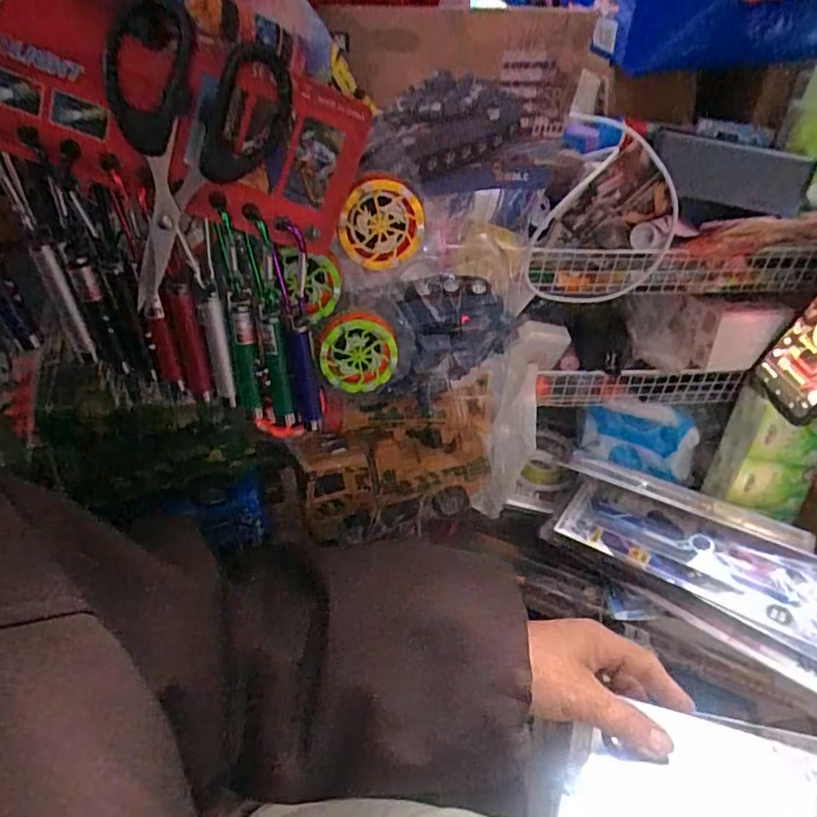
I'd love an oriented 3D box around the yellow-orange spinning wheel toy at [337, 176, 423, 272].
[{"bbox_3d":[-0.013,-0.089,0.285,0.039,0.044,0.007,-6,41,-4],"label":"yellow-orange spinning wheel toy"}]

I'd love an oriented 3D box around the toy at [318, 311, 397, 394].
[{"bbox_3d":[-0.028,-0.030,0.324,0.041,0.041,0.013,-8,42,-5],"label":"toy"}]

